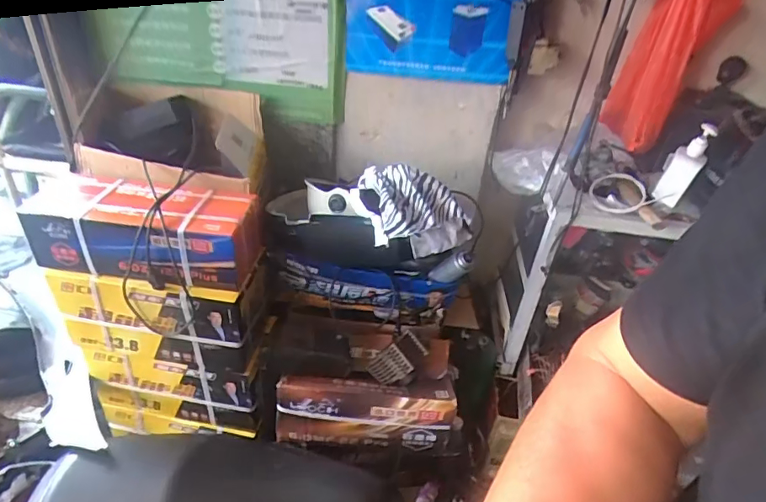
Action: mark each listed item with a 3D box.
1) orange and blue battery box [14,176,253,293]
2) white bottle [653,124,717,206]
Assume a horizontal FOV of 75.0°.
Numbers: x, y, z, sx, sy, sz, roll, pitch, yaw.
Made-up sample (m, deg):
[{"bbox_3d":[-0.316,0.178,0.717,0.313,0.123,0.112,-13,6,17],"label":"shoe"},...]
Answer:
[{"bbox_3d":[-0.466,-0.043,1.012,0.403,0.141,0.180,8,35,3],"label":"orange and blue battery box"},{"bbox_3d":[0.637,-0.182,1.053,0.064,0.173,0.042,34,8,34],"label":"white bottle"}]

